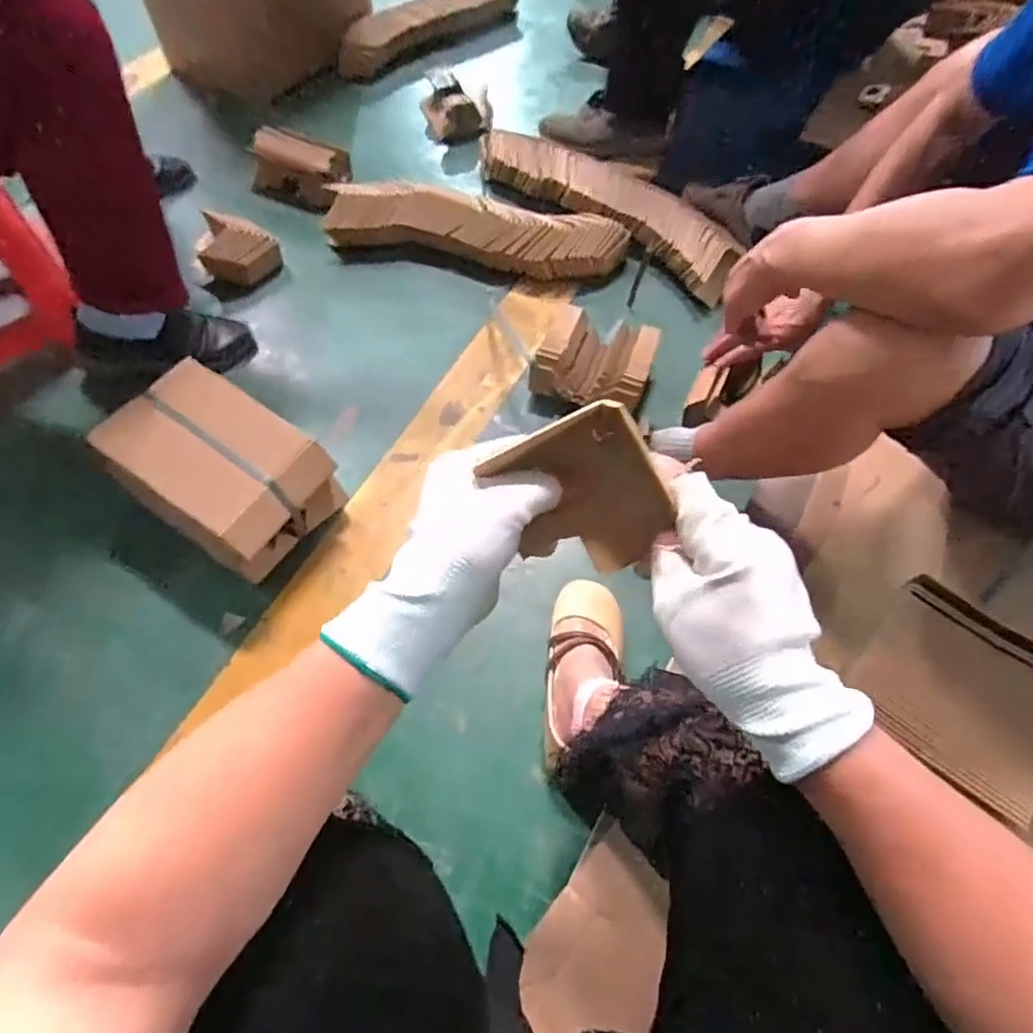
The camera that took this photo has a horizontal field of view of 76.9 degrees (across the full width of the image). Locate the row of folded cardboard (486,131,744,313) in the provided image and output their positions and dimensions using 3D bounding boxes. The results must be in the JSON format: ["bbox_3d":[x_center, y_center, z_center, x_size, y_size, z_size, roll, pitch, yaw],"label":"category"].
[{"bbox_3d":[0.167,-0.588,1.216,0.550,0.081,0.136,39,64,19],"label":"row of folded cardboard"}]

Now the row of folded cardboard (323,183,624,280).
[{"bbox_3d":[-0.068,-0.495,1.142,0.524,0.100,0.125,5,58,0],"label":"row of folded cardboard"}]

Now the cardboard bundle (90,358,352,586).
[{"bbox_3d":[-0.369,-0.061,0.805,0.236,0.133,0.160,28,61,14],"label":"cardboard bundle"}]

